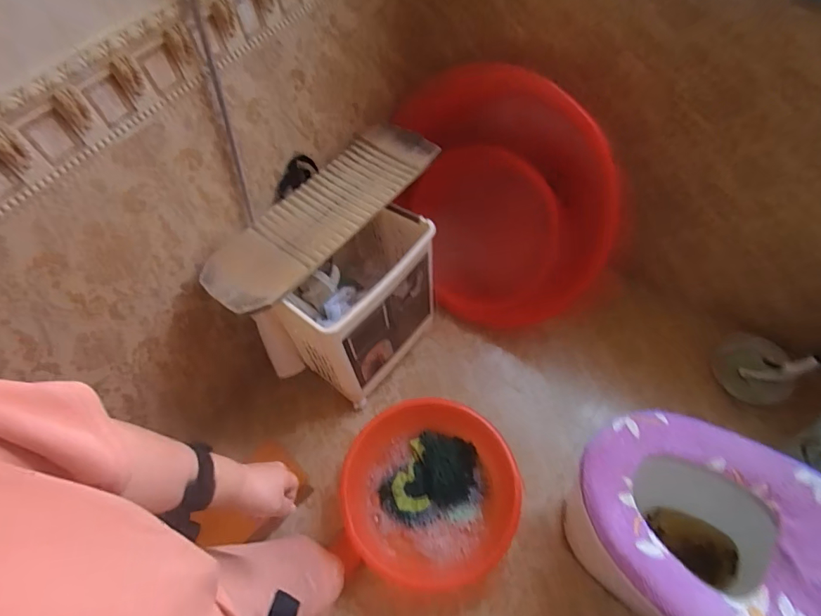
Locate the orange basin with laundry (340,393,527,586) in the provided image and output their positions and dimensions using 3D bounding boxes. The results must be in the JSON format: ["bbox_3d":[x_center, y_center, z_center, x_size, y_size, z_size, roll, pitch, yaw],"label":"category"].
[{"bbox_3d":[0.041,0.456,1.125,0.419,0.165,0.407,-2,58,3],"label":"orange basin with laundry"}]

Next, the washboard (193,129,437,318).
[{"bbox_3d":[-0.201,-0.245,1.075,0.221,0.037,0.646,32,65,21],"label":"washboard"}]

